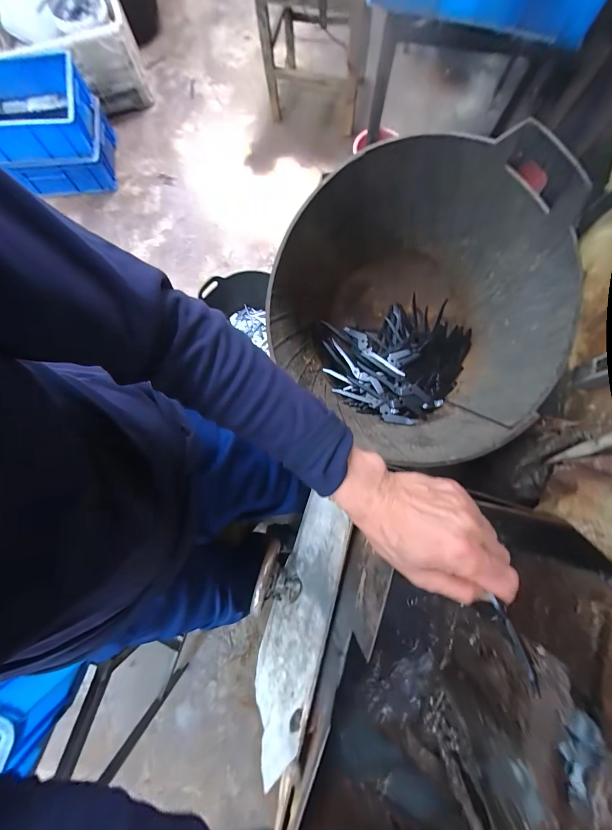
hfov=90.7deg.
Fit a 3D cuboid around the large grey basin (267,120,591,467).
[{"bbox_3d":[0.171,-0.149,0.464,0.336,0.243,0.392,-44,82,-7],"label":"large grey basin"}]

